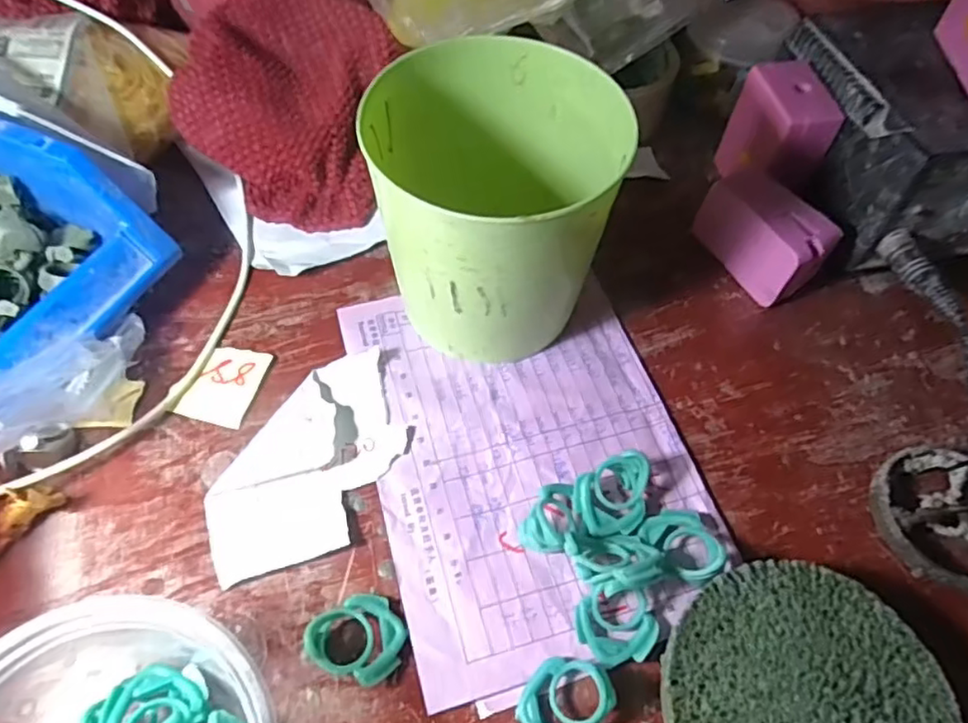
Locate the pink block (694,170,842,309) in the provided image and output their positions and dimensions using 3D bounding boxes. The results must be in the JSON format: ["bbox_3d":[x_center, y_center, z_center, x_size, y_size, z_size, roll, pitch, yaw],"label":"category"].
[{"bbox_3d":[0.160,-0.072,0.367,0.034,0.045,0.070,-26,63,-16],"label":"pink block"}]

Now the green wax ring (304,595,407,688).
[{"bbox_3d":[-0.051,0.113,0.261,0.034,0.021,0.033,1,59,-1],"label":"green wax ring"}]

